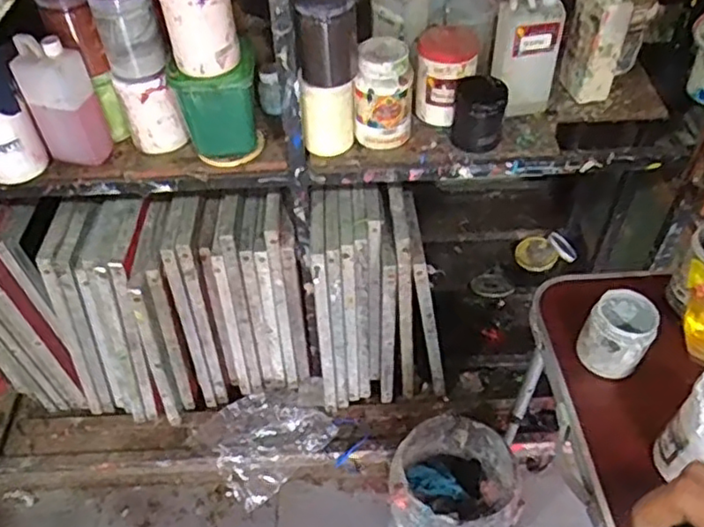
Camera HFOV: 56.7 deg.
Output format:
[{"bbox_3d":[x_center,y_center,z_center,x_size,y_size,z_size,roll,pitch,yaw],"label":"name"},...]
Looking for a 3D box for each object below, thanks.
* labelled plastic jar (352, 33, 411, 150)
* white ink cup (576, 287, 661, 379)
[{"bbox_3d":[0.052,-0.280,1.096,0.093,0.179,0.088,-1,48,1],"label":"labelled plastic jar"},{"bbox_3d":[0.365,0.094,0.894,0.083,0.104,0.076,-1,48,1],"label":"white ink cup"}]

